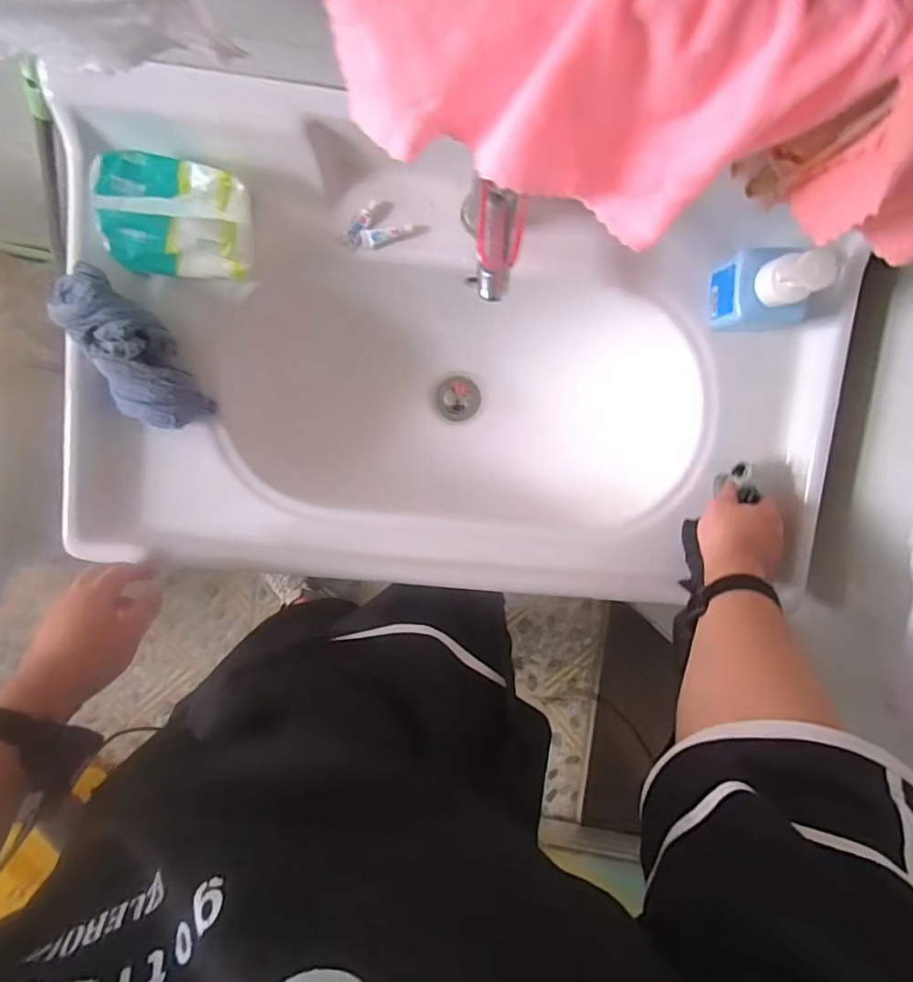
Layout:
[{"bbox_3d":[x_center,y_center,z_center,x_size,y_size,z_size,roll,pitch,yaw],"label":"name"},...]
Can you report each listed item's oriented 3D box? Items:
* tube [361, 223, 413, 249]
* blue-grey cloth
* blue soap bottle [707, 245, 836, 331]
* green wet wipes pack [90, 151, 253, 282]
[{"bbox_3d":[-0.071,-0.265,0.577,0.052,0.010,0.020,-8,98,-2],"label":"tube"},{"bbox_3d":[-0.317,-0.131,0.542,0.083,0.043,0.166,-32,112,2],"label":"blue-grey cloth"},{"bbox_3d":[0.312,-0.199,0.552,0.072,0.110,0.071,4,97,-3],"label":"blue soap bottle"},{"bbox_3d":[-0.264,-0.259,0.525,0.130,0.068,0.102,0,97,-3],"label":"green wet wipes pack"}]

